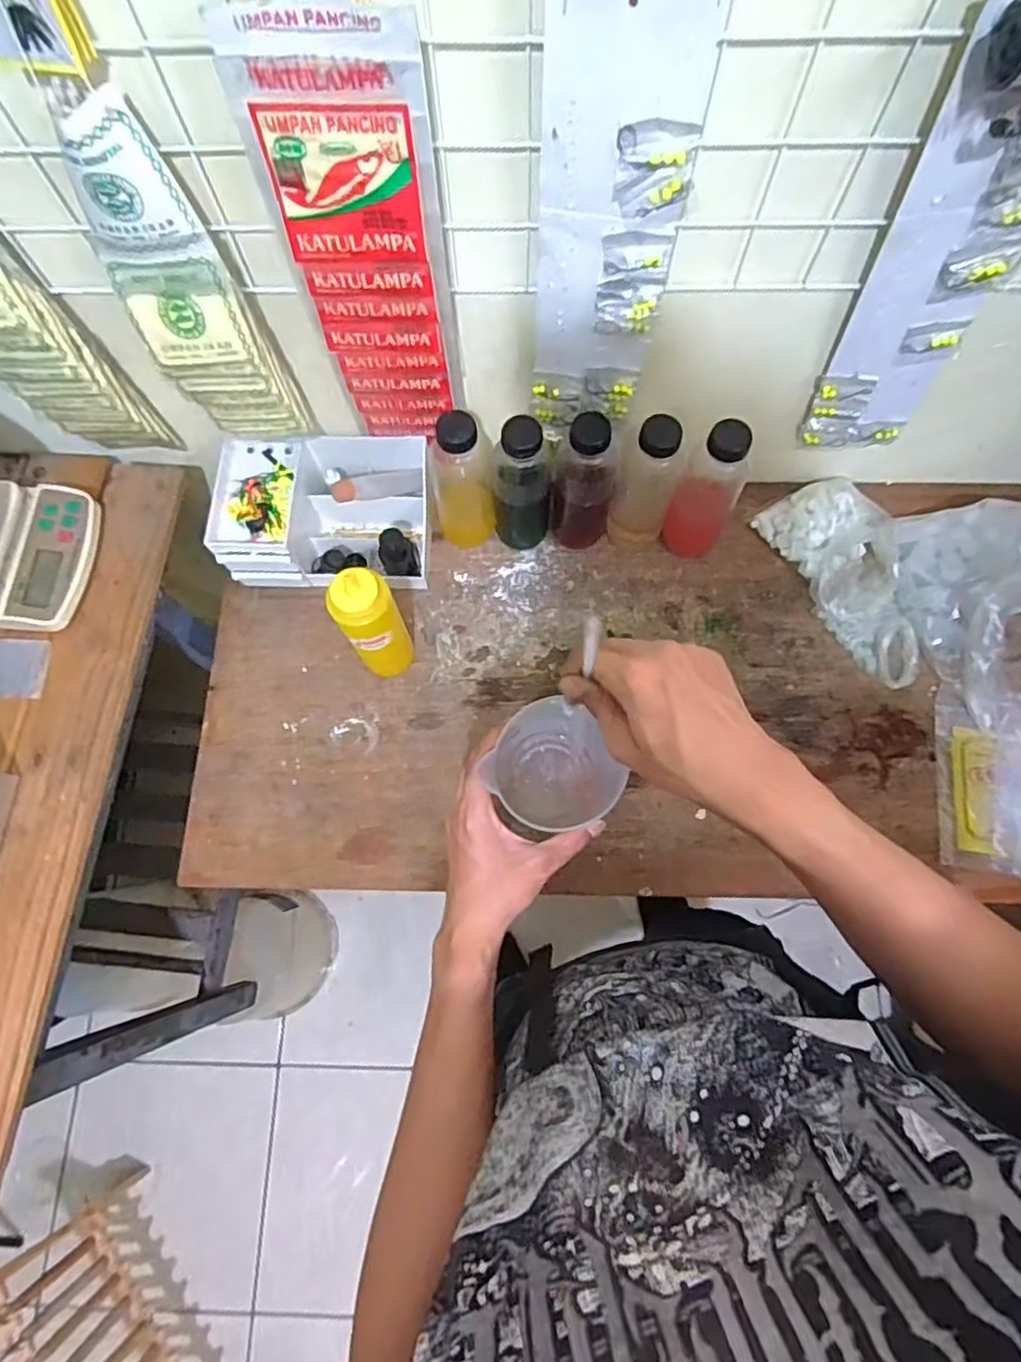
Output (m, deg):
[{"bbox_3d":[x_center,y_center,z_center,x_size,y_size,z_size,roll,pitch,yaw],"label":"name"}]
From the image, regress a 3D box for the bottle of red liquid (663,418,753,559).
[{"bbox_3d":[0.217,-0.206,0.732,0.065,0.193,0.058,30,76,10],"label":"bottle of red liquid"}]

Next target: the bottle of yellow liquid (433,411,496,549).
[{"bbox_3d":[-0.054,-0.226,0.739,0.063,0.189,0.080,-8,73,-1],"label":"bottle of yellow liquid"}]

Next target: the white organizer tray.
[{"bbox_3d":[-0.213,-0.197,0.780,0.233,0.102,0.153,-2,73,1],"label":"white organizer tray"}]

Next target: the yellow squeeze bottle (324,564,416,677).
[{"bbox_3d":[-0.137,-0.051,0.688,0.057,0.188,0.048,-28,74,-7],"label":"yellow squeeze bottle"}]

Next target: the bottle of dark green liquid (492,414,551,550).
[{"bbox_3d":[0.015,-0.213,0.734,0.070,0.190,0.065,-4,73,0],"label":"bottle of dark green liquid"}]

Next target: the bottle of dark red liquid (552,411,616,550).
[{"bbox_3d":[0.086,-0.211,0.735,0.074,0.186,0.057,11,73,5],"label":"bottle of dark red liquid"}]

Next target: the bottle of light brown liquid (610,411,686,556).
[{"bbox_3d":[0.152,-0.212,0.733,0.061,0.193,0.052,16,74,6],"label":"bottle of light brown liquid"}]

